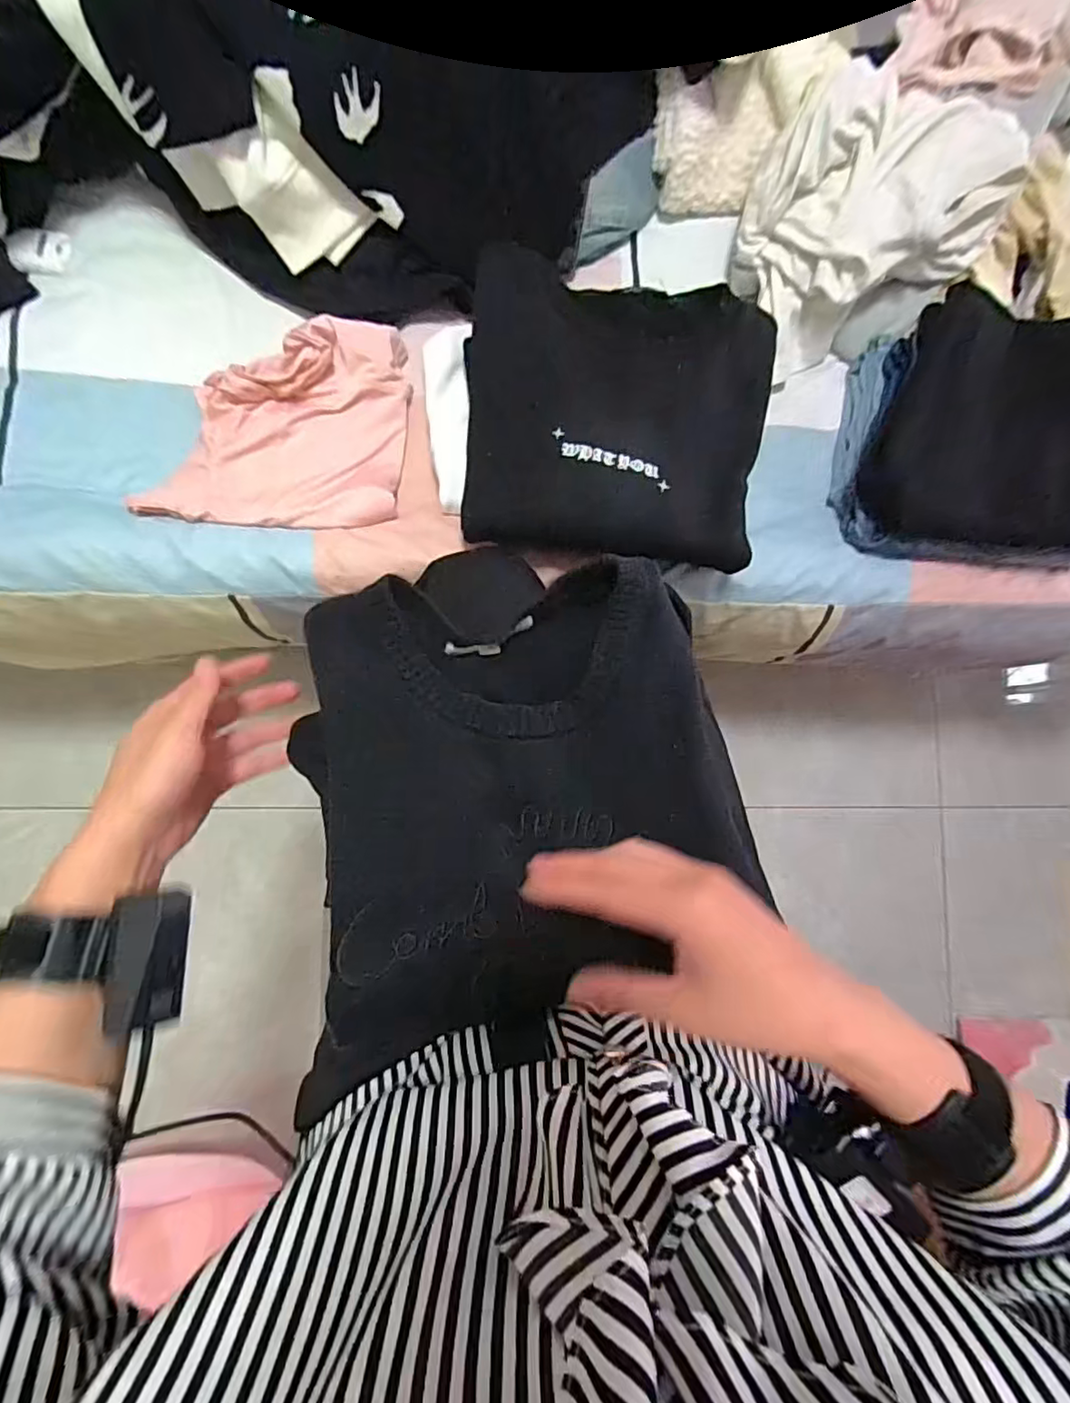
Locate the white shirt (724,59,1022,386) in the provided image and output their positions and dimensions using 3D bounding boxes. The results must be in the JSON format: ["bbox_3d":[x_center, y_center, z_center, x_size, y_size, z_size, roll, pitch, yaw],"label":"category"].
[{"bbox_3d":[0.356,-0.527,0.624,0.274,0.126,0.198,-30,90,-10],"label":"white shirt"}]

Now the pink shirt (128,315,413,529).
[{"bbox_3d":[-0.240,-0.266,0.558,0.220,0.034,0.206,3,85,-8],"label":"pink shirt"}]

